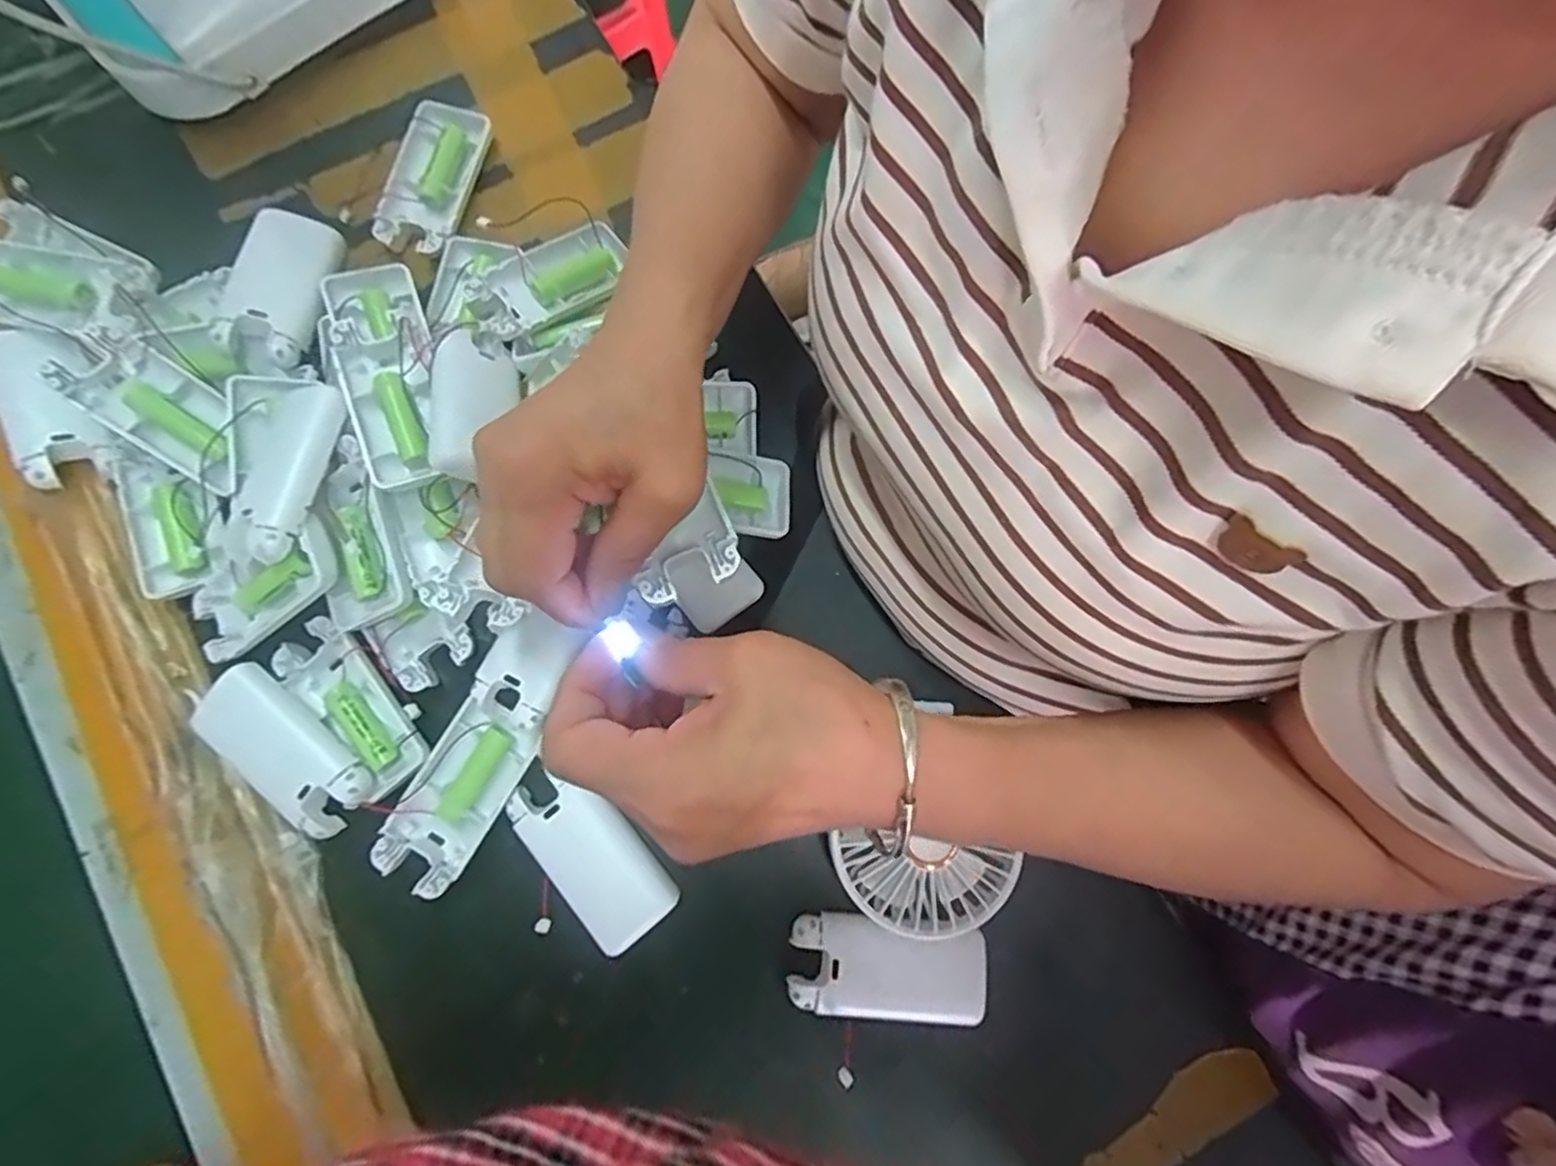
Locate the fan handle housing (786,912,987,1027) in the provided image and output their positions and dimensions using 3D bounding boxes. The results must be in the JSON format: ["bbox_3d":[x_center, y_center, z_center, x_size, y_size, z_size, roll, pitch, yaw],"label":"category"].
[{"bbox_3d":[0.053,0.188,0.338,0.094,0.021,0.044,8,76,-3],"label":"fan handle housing"}]

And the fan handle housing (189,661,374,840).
[{"bbox_3d":[-0.247,0.085,0.344,0.092,0.019,0.045,39,76,5],"label":"fan handle housing"}]

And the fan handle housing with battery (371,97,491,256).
[{"bbox_3d":[-0.206,-0.242,0.412,0.049,0.014,0.099,14,75,-1],"label":"fan handle housing with battery"}]

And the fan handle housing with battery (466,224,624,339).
[{"bbox_3d":[-0.124,-0.170,0.385,0.090,0.021,0.043,-39,82,-12],"label":"fan handle housing with battery"}]

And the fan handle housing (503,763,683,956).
[{"bbox_3d":[-0.092,0.134,0.344,0.042,0.020,0.090,-40,83,-13],"label":"fan handle housing"}]

